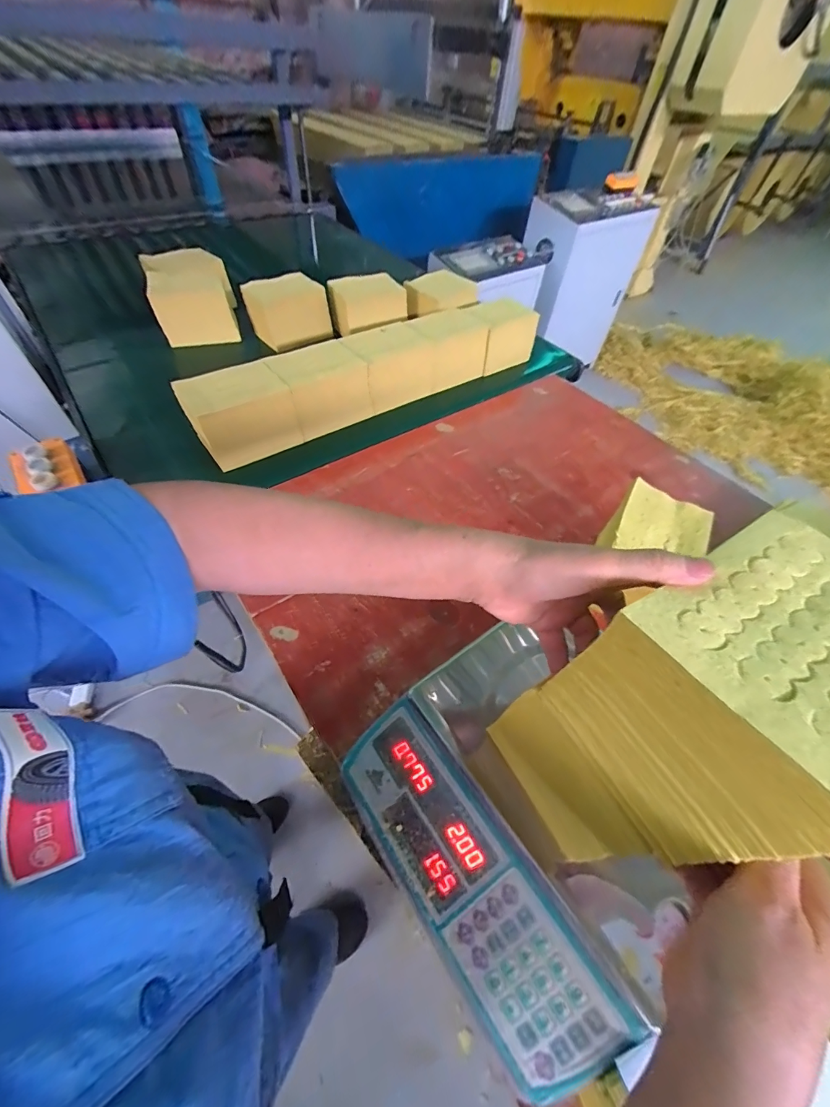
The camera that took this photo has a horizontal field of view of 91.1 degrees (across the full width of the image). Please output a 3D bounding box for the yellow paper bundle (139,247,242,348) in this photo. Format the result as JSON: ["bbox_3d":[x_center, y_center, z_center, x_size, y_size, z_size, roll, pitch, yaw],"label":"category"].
[{"bbox_3d":[-0.562,-0.648,1.026,0.187,0.122,0.226,-16,56,-16],"label":"yellow paper bundle"}]

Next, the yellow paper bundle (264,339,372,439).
[{"bbox_3d":[-0.181,-0.327,0.804,0.169,0.123,0.115,-27,59,-23],"label":"yellow paper bundle"}]

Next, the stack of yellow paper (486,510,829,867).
[{"bbox_3d":[0.188,0.105,0.284,0.175,0.219,0.117,-23,58,-20],"label":"stack of yellow paper"}]

